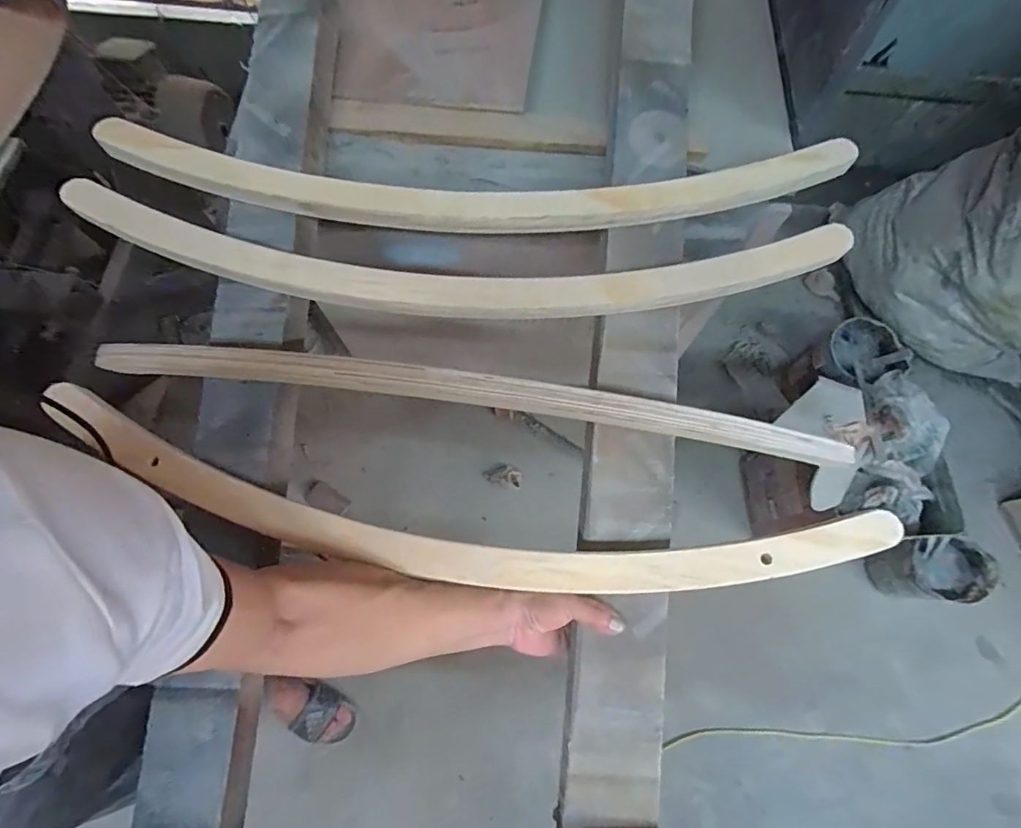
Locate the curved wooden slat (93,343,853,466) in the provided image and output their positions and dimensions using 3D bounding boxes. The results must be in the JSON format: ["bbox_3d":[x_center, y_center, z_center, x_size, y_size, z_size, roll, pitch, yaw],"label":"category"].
[{"bbox_3d":[-0.039,-0.018,0.504,0.827,0.107,0.029,7,73,2],"label":"curved wooden slat"}]

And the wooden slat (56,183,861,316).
[{"bbox_3d":[-0.061,-0.171,0.541,0.857,0.026,0.128,3,73,1],"label":"wooden slat"}]

